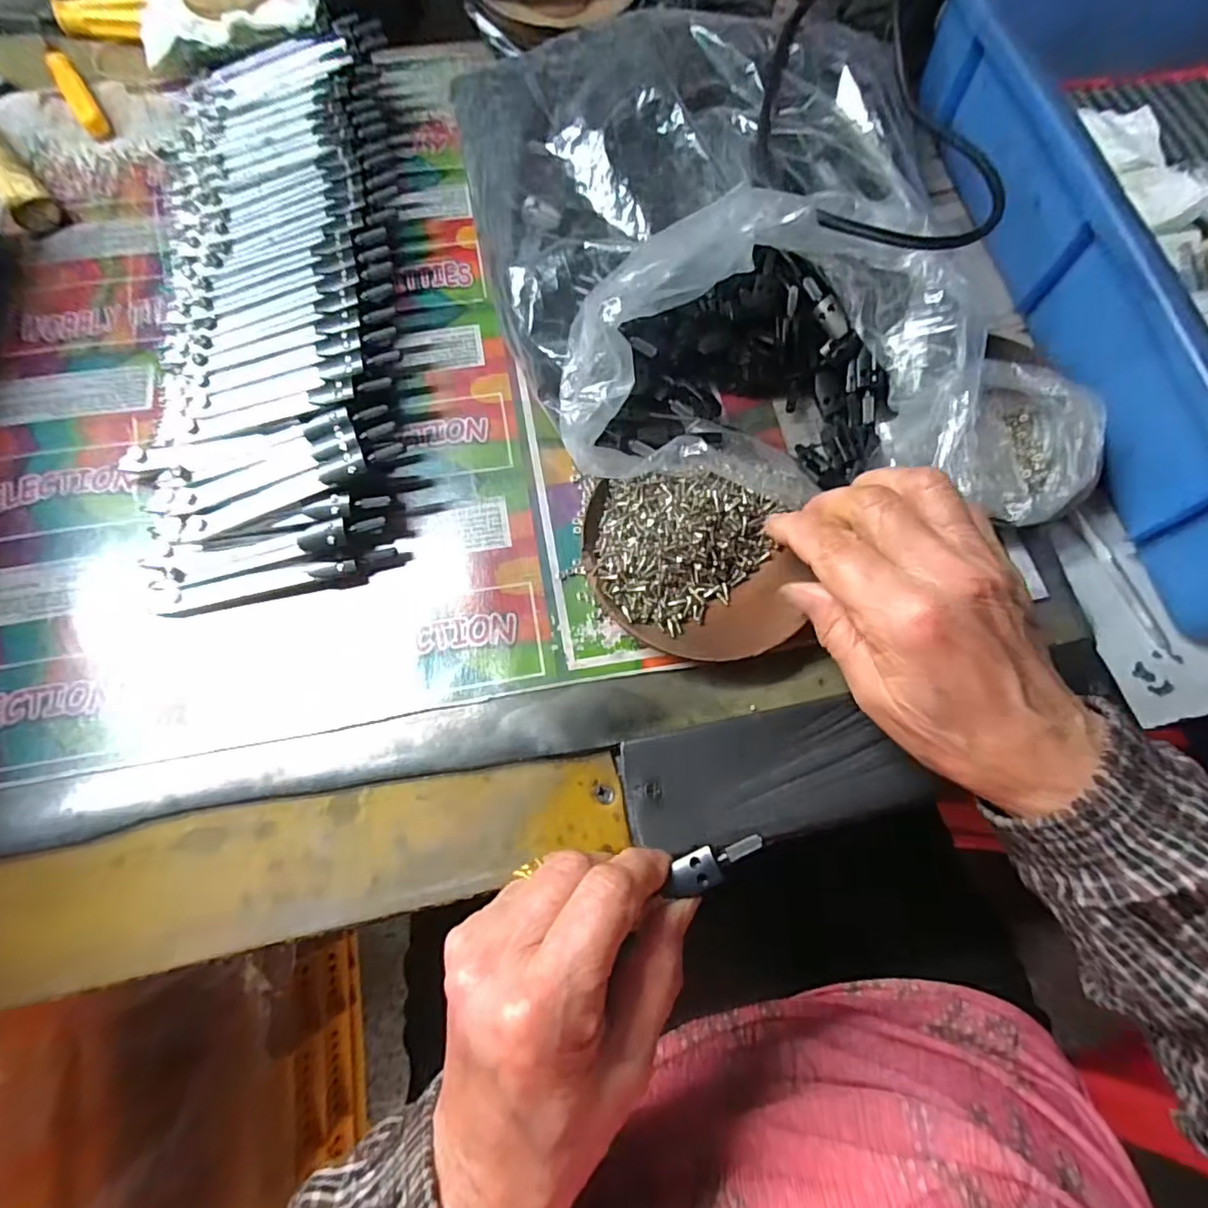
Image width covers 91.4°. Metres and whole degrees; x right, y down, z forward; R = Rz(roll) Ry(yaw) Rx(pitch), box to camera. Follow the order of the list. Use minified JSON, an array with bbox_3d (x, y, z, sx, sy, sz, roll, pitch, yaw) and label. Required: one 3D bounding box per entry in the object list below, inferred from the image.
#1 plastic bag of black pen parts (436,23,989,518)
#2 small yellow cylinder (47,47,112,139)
[{"bbox_3d":[0.062,-0.190,0.312,0.254,0.080,0.279,-5,70,-4],"label":"plastic bag of black pen parts"},{"bbox_3d":[-0.340,-0.331,0.381,0.015,0.013,0.080,-31,74,-13],"label":"small yellow cylinder"}]

